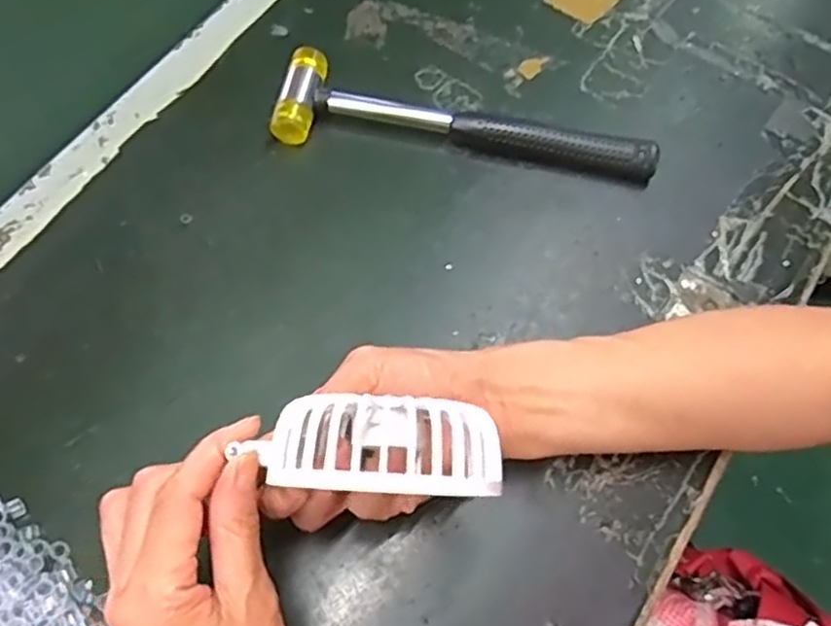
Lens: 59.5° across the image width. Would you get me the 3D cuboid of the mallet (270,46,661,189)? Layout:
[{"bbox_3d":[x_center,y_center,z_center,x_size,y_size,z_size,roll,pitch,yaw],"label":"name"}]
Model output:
[{"bbox_3d":[0.034,-0.126,0.467,0.239,0.032,0.057,6,66,3],"label":"mallet"}]

